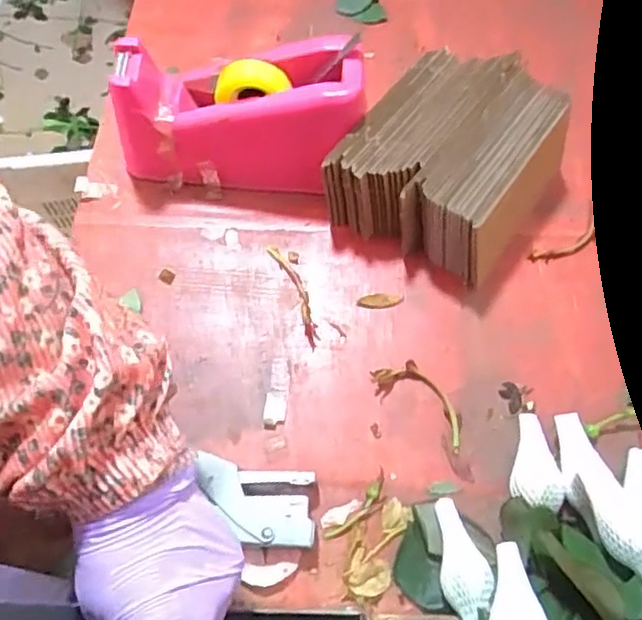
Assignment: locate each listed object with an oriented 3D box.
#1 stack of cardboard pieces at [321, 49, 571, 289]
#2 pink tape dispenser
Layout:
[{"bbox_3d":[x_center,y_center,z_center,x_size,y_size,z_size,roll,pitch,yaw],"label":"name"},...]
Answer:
[{"bbox_3d":[0.106,-0.118,0.497,0.144,0.082,0.153,29,69,15],"label":"stack of cardboard pieces"},{"bbox_3d":[-0.065,-0.155,0.504,0.196,0.109,0.076,4,65,4],"label":"pink tape dispenser"}]

